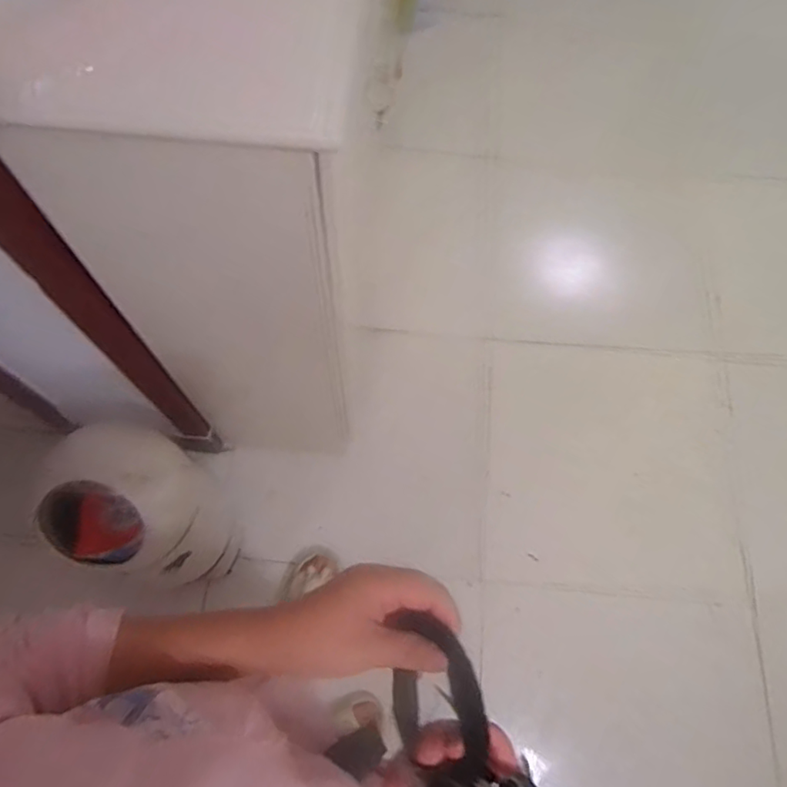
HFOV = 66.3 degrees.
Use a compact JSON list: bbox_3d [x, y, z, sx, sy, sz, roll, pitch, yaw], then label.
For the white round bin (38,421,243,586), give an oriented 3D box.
[{"bbox_3d":[-0.425,0.227,1.105,0.199,0.486,0.237,34,71,11],"label":"white round bin"}]

